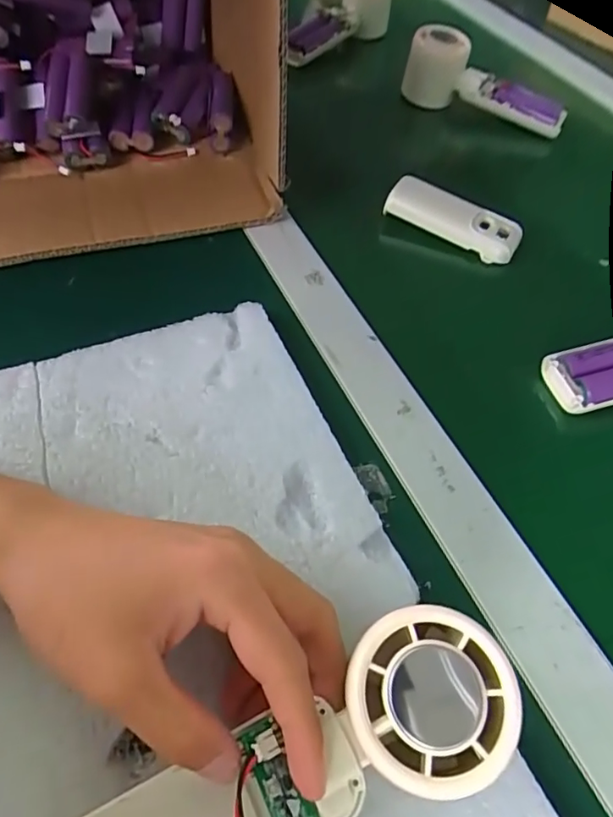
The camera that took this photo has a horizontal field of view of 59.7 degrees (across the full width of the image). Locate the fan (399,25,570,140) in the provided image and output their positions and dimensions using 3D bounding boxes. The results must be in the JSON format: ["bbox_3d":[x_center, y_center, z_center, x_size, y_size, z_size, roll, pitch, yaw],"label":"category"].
[{"bbox_3d":[0.182,-0.325,0.533,0.161,0.056,0.054,23,56,10],"label":"fan"}]

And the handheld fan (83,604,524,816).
[{"bbox_3d":[-0.006,0.127,0.182,0.163,0.026,0.050,-31,61,1],"label":"handheld fan"}]

